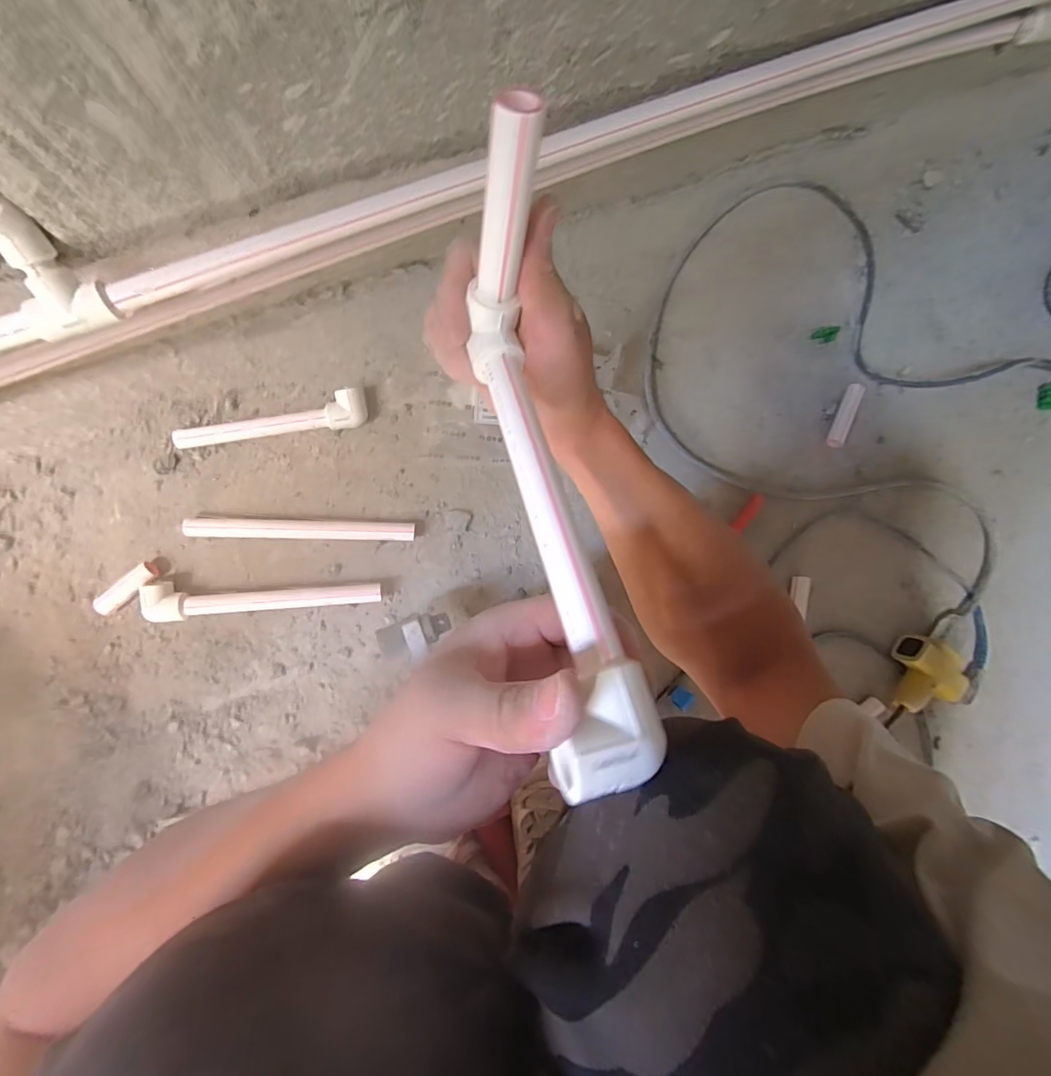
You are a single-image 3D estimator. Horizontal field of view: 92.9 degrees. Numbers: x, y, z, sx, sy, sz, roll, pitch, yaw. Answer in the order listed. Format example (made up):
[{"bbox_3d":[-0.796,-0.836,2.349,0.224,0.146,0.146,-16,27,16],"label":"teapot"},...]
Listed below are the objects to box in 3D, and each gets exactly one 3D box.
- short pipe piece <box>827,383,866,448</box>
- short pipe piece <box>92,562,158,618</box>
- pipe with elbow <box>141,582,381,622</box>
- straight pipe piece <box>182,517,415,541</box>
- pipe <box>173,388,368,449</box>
[{"bbox_3d":[0.410,-0.158,0.642,0.021,0.014,0.091,25,86,-5],"label":"short pipe piece"},{"bbox_3d":[-0.426,0.054,0.534,0.071,0.017,0.018,-39,92,-7],"label":"short pipe piece"},{"bbox_3d":[-0.282,0.067,0.546,0.237,0.026,0.038,-1,87,-7],"label":"pipe with elbow"},{"bbox_3d":[-0.247,-0.009,0.559,0.240,0.021,0.022,1,87,-7],"label":"straight pipe piece"},{"bbox_3d":[-0.274,-0.130,0.550,0.195,0.033,0.036,-10,88,-7],"label":"pipe"}]

